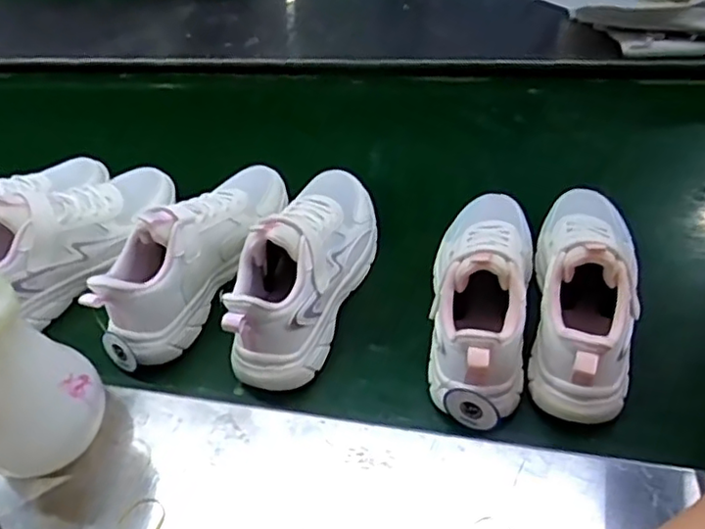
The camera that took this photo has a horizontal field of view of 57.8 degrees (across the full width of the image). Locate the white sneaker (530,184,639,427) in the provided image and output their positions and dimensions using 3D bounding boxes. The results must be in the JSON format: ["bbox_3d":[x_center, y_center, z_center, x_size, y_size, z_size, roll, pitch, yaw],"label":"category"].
[{"bbox_3d":[0.213,0.006,0.574,0.090,0.104,0.249,5,47,15],"label":"white sneaker"}]

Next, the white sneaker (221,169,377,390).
[{"bbox_3d":[-0.041,-0.006,0.648,0.084,0.134,0.270,11,49,20],"label":"white sneaker"}]

